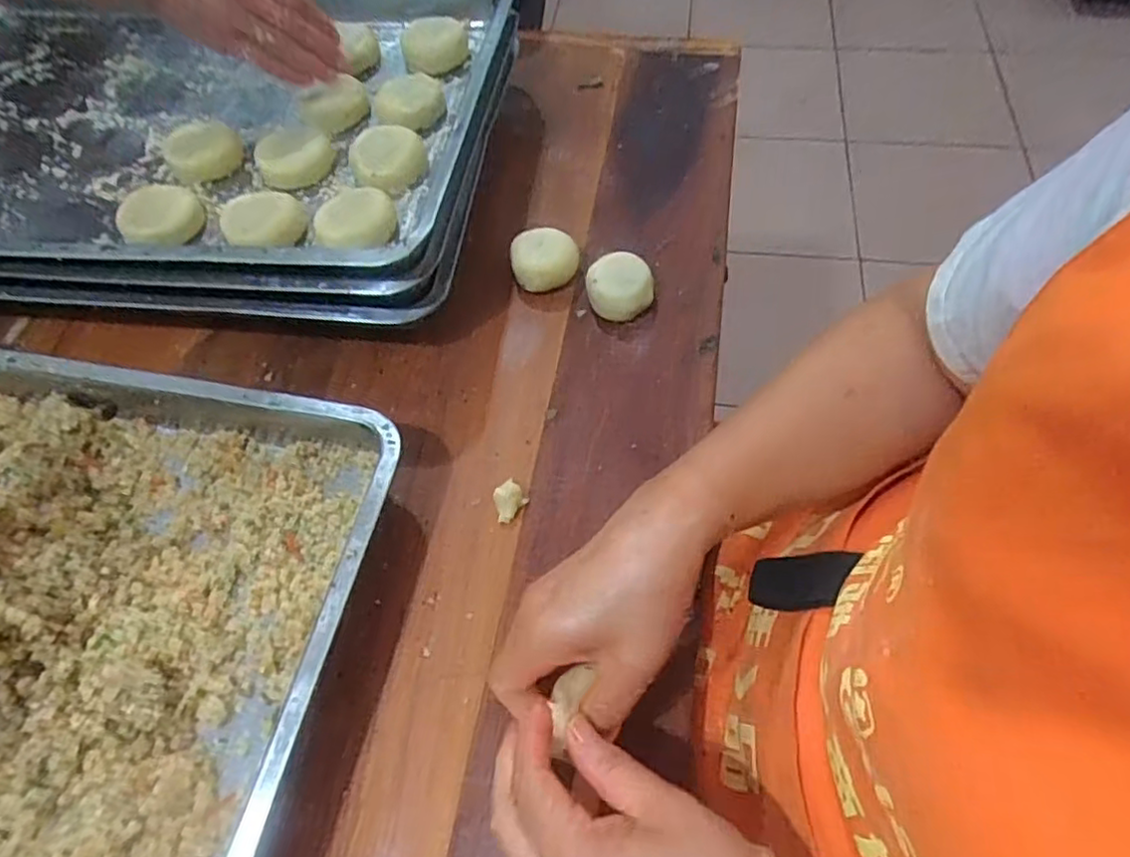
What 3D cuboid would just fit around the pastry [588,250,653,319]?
[{"bbox_3d":[0.044,-0.111,0.526,0.047,0.037,0.047,-2,58,3],"label":"pastry"}]

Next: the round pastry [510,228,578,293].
[{"bbox_3d":[-0.016,-0.139,0.543,0.052,0.022,0.048,-2,58,3],"label":"round pastry"}]

